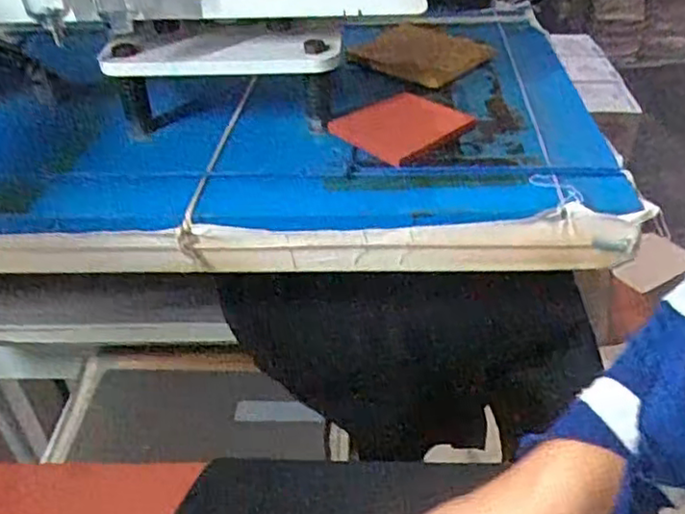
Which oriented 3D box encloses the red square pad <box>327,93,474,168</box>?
[{"bbox_3d":[0.048,-0.108,0.533,0.090,0.011,0.072,-30,45,-30],"label":"red square pad"}]

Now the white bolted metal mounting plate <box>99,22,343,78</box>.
[{"bbox_3d":[-0.092,-0.155,0.502,0.177,0.013,0.039,-2,73,2],"label":"white bolted metal mounting plate"}]

